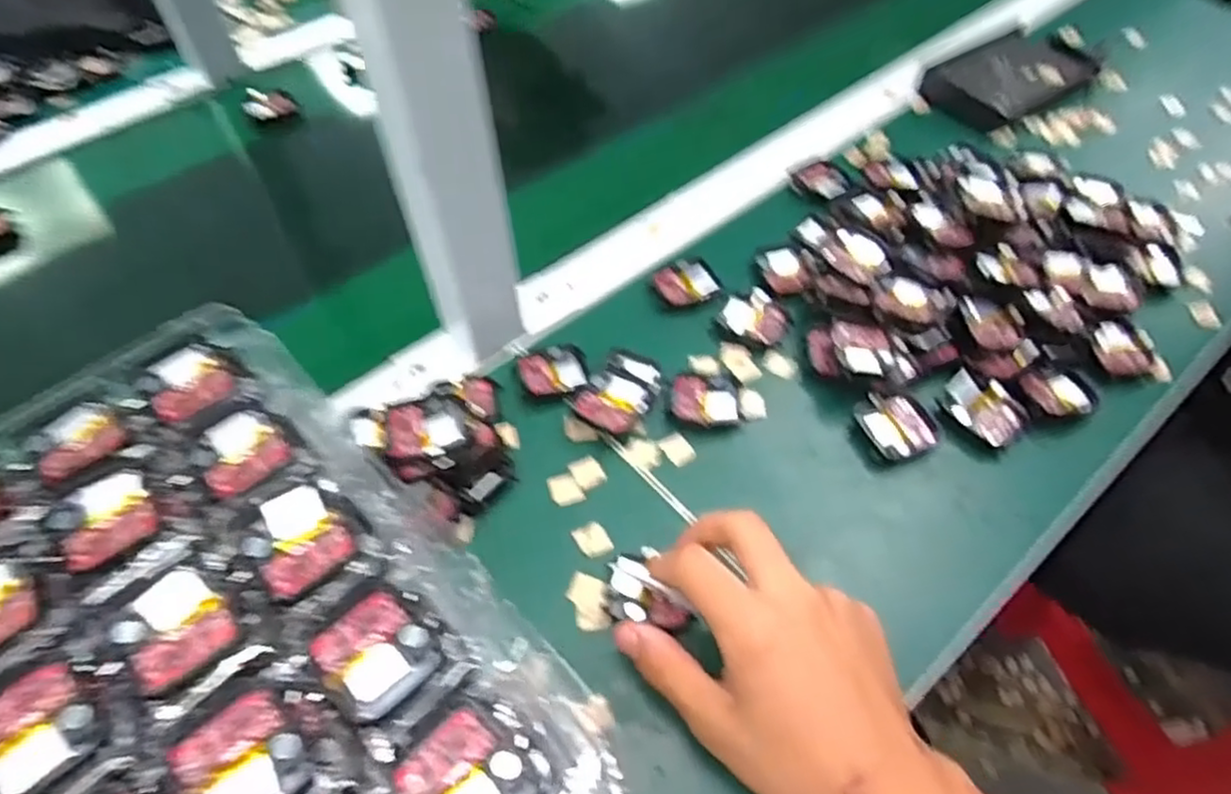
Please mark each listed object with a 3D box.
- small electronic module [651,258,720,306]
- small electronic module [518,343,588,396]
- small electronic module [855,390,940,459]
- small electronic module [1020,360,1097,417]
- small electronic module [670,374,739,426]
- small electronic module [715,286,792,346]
[{"bbox_3d":[0.049,-0.077,0.488,0.039,0.007,0.038,-30,58,-18],"label":"small electronic module"},{"bbox_3d":[-0.038,-0.015,0.444,0.042,0.011,0.037,-14,55,-7],"label":"small electronic module"},{"bbox_3d":[0.166,0.015,0.418,0.041,0.010,0.040,-23,57,-14],"label":"small electronic module"},{"bbox_3d":[0.270,-0.005,0.429,0.042,0.009,0.035,-20,56,-11],"label":"small electronic module"},{"bbox_3d":[0.055,0.002,0.433,0.040,0.007,0.034,4,55,5],"label":"small electronic module"},{"bbox_3d":[0.092,-0.053,0.468,0.043,0.008,0.037,33,62,23],"label":"small electronic module"}]

